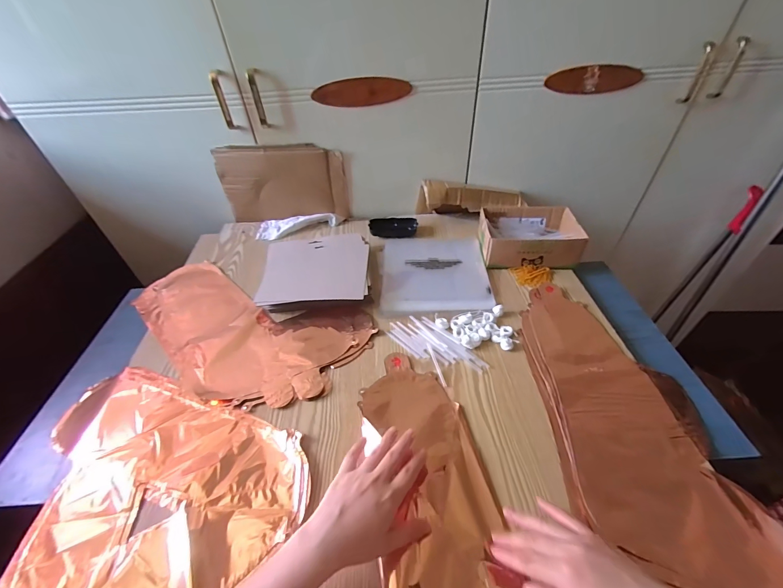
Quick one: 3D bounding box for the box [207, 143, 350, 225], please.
[{"bbox_3d":[-0.244,-0.248,0.764,0.270,0.171,0.057,4,44,7],"label":"box"}]

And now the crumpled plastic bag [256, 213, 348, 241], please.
[{"bbox_3d":[-0.215,-0.162,0.784,0.193,0.023,0.075,-2,44,1],"label":"crumpled plastic bag"}]

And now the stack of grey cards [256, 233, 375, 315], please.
[{"bbox_3d":[-0.143,-0.043,0.652,0.198,0.036,0.191,-4,44,-2],"label":"stack of grey cards"}]

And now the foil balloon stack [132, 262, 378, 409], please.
[{"bbox_3d":[-0.272,0.056,0.587,0.440,0.015,0.231,19,48,21],"label":"foil balloon stack"}]

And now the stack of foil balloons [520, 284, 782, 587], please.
[{"bbox_3d":[0.312,0.165,0.443,0.209,0.030,0.460,-4,44,-1],"label":"stack of foil balloons"}]

